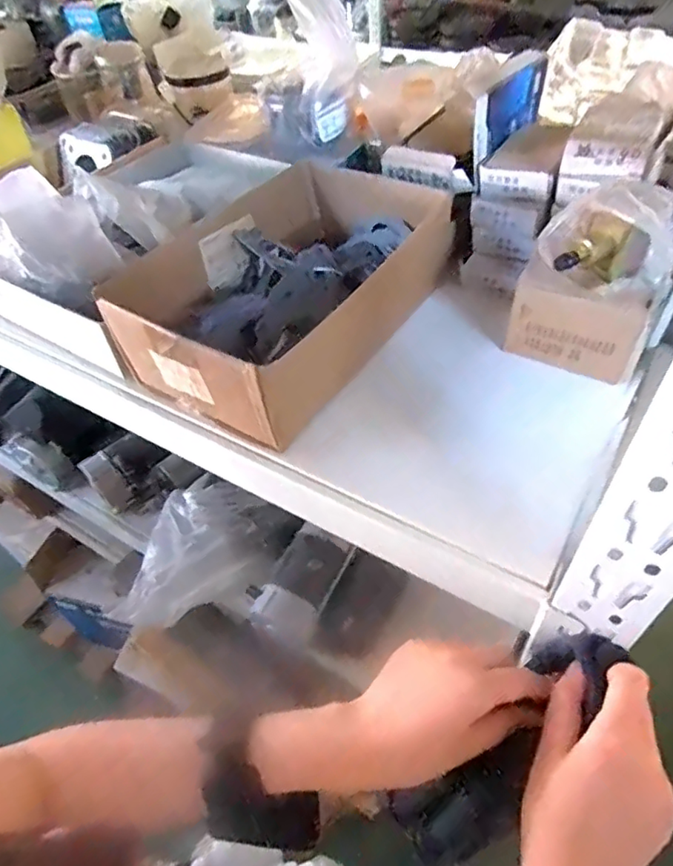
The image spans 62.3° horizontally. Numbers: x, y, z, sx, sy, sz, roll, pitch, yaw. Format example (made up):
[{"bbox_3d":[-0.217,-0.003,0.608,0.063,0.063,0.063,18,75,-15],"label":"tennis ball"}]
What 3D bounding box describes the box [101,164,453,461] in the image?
[{"bbox_3d":[-0.034,-0.143,0.526,0.194,0.093,0.312,28,57,27],"label":"box"}]

